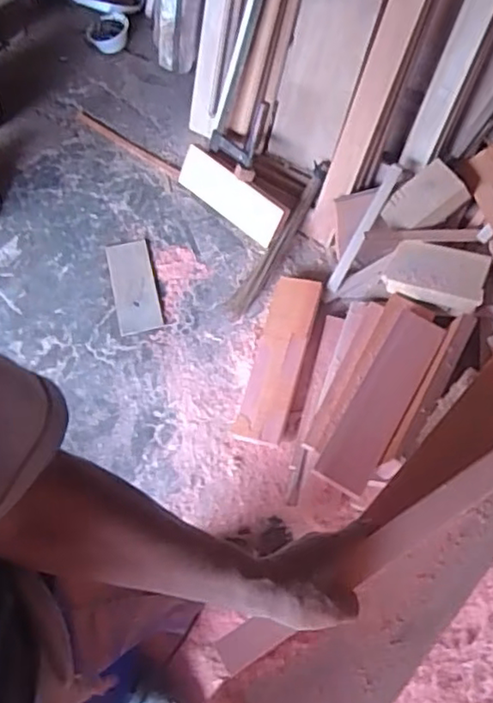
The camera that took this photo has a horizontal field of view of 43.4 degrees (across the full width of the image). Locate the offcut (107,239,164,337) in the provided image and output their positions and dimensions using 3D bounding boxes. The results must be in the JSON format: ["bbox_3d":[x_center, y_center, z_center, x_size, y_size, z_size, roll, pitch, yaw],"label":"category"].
[{"bbox_3d":[-0.299,-0.174,1.643,0.112,0.018,0.271,-14,64,-4],"label":"offcut"}]

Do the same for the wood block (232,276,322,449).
[{"bbox_3d":[0.078,0.013,1.505,0.120,0.054,0.428,13,66,9],"label":"wood block"}]

